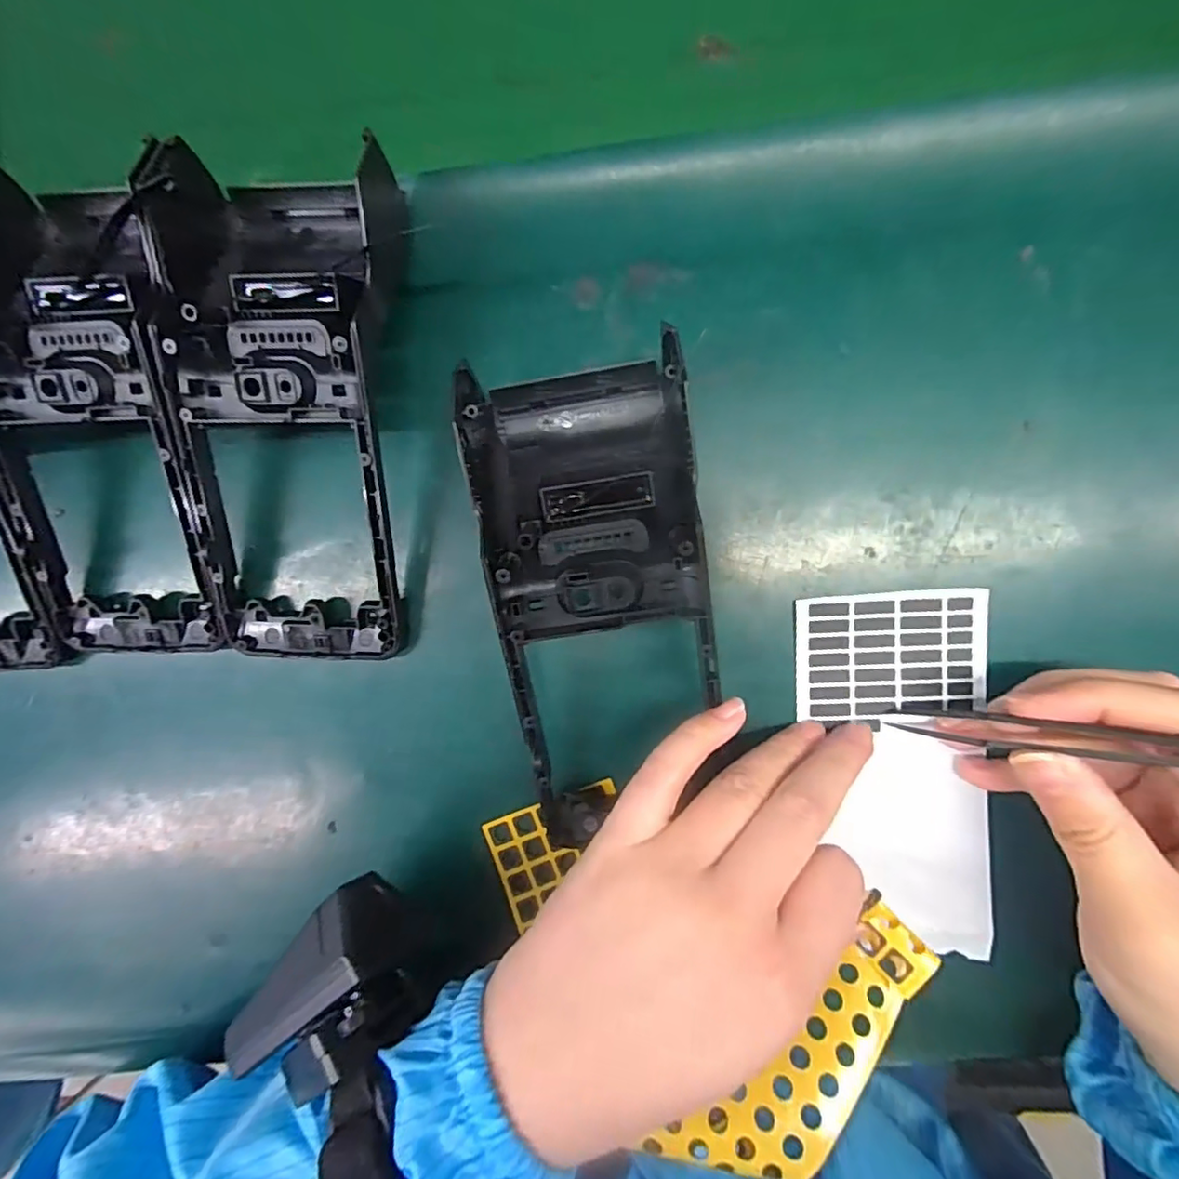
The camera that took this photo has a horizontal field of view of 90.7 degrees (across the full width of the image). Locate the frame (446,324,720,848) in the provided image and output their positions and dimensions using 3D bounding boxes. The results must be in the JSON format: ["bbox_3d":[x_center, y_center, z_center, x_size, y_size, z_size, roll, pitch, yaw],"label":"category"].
[{"bbox_3d":[0.008,0.004,0.210,0.079,0.039,0.172,-10,89,6],"label":"frame"}]

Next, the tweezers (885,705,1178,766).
[{"bbox_3d":[0.161,0.050,0.187,0.115,0.016,0.013,-2,93,47],"label":"tweezers"}]

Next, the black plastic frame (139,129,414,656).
[{"bbox_3d":[-0.105,-0.065,0.214,0.085,0.042,0.182,-2,90,6],"label":"black plastic frame"}]

